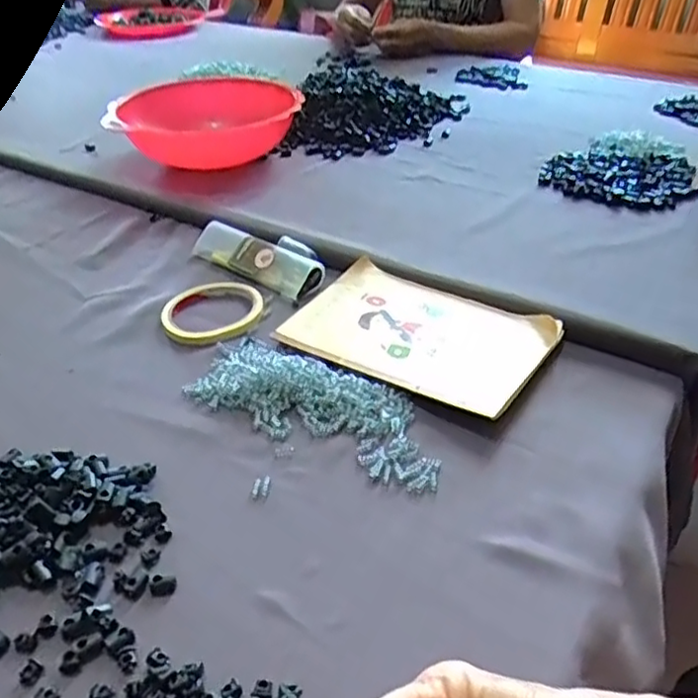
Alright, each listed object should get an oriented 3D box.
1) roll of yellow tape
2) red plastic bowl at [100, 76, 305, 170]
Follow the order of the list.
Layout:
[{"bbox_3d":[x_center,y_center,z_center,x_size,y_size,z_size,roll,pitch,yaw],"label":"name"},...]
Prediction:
[{"bbox_3d":[-0.125,-0.036,0.625,0.097,0.010,0.097,-1,35,1],"label":"roll of yellow tape"},{"bbox_3d":[-0.192,-0.309,0.943,0.233,0.079,0.233,0,35,3],"label":"red plastic bowl"}]

